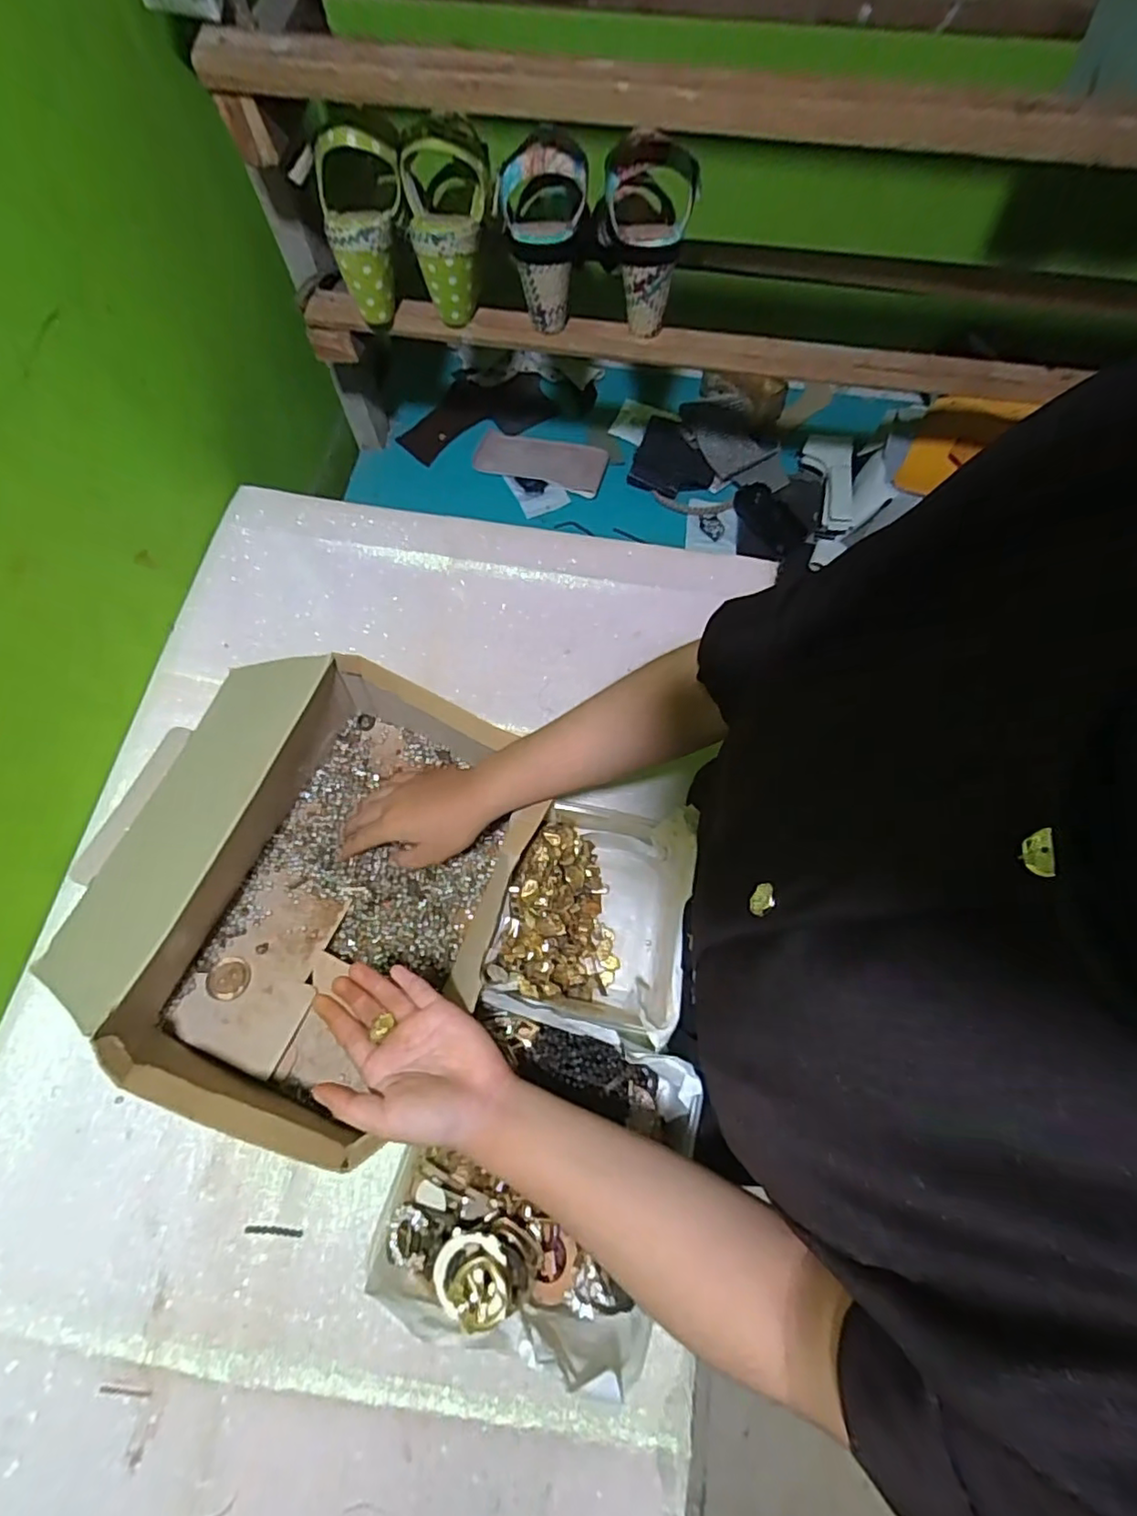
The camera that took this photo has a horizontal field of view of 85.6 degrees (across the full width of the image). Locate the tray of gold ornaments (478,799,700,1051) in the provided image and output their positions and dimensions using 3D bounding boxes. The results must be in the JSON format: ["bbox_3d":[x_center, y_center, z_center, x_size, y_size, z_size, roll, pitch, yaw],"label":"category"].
[{"bbox_3d":[0.028,0.128,0.525,0.146,0.081,0.180,16,71,4],"label":"tray of gold ornaments"}]

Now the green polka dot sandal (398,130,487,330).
[{"bbox_3d":[-0.111,-0.504,0.593,0.078,0.136,0.068,-9,69,-3],"label":"green polka dot sandal"}]

